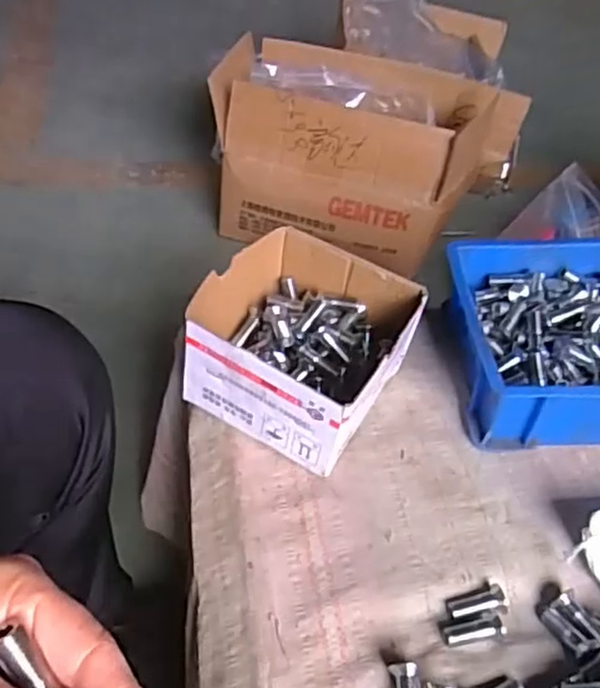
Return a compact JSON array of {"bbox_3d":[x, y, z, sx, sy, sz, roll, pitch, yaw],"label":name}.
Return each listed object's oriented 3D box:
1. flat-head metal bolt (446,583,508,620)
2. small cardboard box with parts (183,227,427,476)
[{"bbox_3d":[0.112,0.165,0.437,0.037,0.010,0.017,-4,46,-12],"label":"flat-head metal bolt"},{"bbox_3d":[0.003,-0.001,0.522,0.142,0.077,0.146,26,48,17],"label":"small cardboard box with parts"}]

